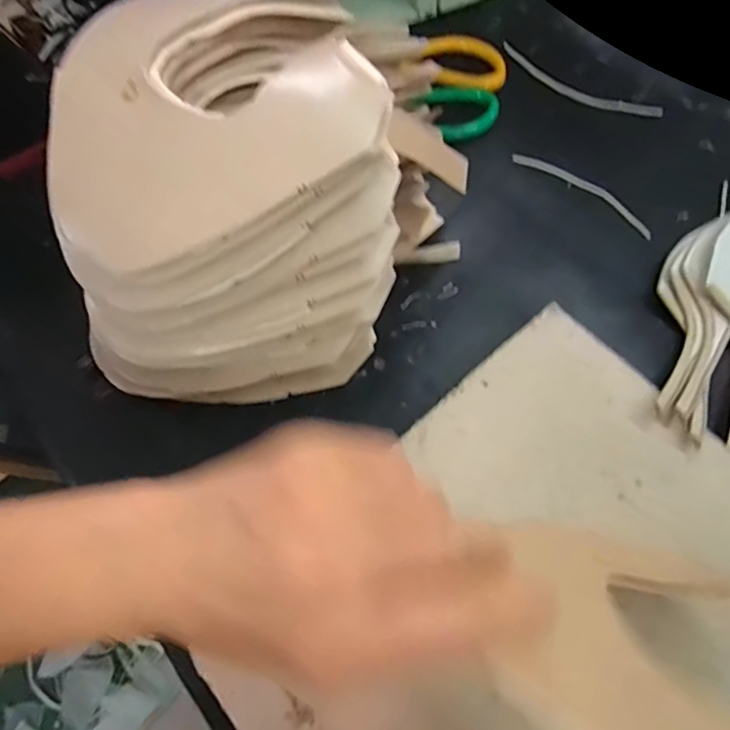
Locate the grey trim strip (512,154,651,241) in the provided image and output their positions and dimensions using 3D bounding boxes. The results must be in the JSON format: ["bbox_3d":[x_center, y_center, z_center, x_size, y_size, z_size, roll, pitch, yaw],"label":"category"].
[{"bbox_3d":[0.164,-0.132,0.408,0.117,0.004,0.020,39,78,18],"label":"grey trim strip"}]

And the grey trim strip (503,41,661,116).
[{"bbox_3d":[0.171,-0.228,0.444,0.139,0.006,0.021,33,76,17],"label":"grey trim strip"}]

